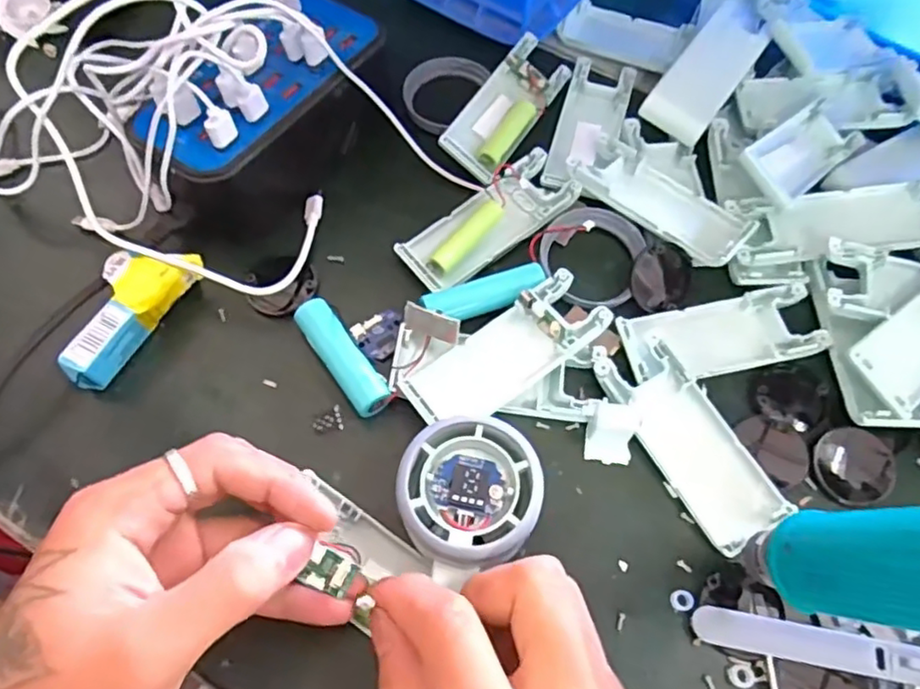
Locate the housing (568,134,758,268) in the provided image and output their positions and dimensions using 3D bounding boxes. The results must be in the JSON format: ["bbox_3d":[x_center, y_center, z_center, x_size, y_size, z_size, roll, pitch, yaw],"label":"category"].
[{"bbox_3d":[0.111,-0.080,0.360,0.100,0.019,0.046,42,72,18],"label":"housing"}]

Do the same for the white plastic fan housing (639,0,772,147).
[{"bbox_3d":[0.151,-0.165,0.393,0.038,0.025,0.098,35,70,16],"label":"white plastic fan housing"}]

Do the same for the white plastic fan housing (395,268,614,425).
[{"bbox_3d":[0.022,0.005,0.319,0.103,0.021,0.040,-34,69,-14],"label":"white plastic fan housing"}]

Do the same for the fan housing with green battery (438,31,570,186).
[{"bbox_3d":[0.028,-0.144,0.393,0.039,0.019,0.103,35,70,0],"label":"fan housing with green battery"}]

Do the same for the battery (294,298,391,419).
[{"bbox_3d":[-0.059,0.007,0.326,0.019,0.017,0.067,-33,69,-14],"label":"battery"}]

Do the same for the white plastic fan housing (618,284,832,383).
[{"bbox_3d":[0.135,-0.006,0.332,0.102,0.015,0.040,-12,65,-4],"label":"white plastic fan housing"}]

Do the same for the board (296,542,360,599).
[{"bbox_3d":[-0.049,0.086,0.246,0.017,0.010,0.014,20,67,10],"label":"board"}]

